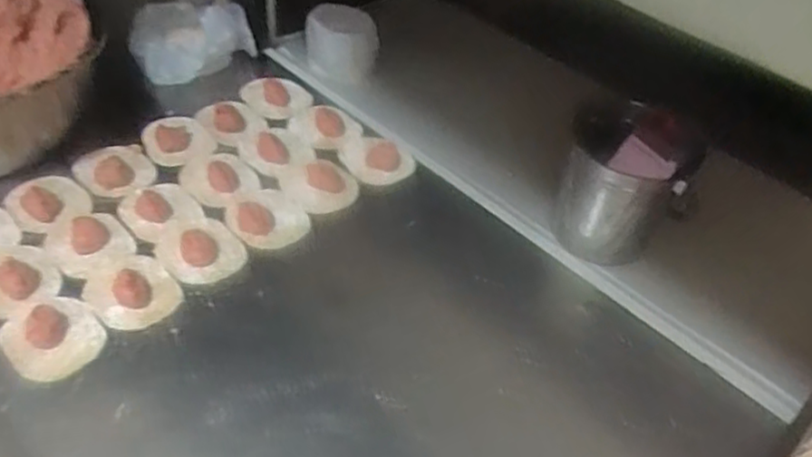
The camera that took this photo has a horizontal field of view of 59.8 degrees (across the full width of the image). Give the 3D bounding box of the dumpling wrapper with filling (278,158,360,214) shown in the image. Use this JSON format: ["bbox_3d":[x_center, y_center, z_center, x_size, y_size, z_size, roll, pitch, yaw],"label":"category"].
[{"bbox_3d":[-0.097,-0.048,0.780,0.077,0.013,0.087,-24,52,-28],"label":"dumpling wrapper with filling"}]

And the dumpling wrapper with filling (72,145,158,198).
[{"bbox_3d":[-0.312,-0.062,0.766,0.075,0.024,0.087,-26,53,-30],"label":"dumpling wrapper with filling"}]

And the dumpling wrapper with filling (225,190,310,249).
[{"bbox_3d":[-0.147,-0.011,0.730,0.073,0.014,0.081,-24,52,-29],"label":"dumpling wrapper with filling"}]

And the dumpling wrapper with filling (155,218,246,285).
[{"bbox_3d":[-0.203,0.021,0.693,0.084,0.012,0.072,36,50,26],"label":"dumpling wrapper with filling"}]

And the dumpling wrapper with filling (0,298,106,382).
[{"bbox_3d":[-0.303,0.090,0.604,0.078,0.029,0.071,4,44,-4],"label":"dumpling wrapper with filling"}]

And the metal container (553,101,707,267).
[{"bbox_3d":[0.226,-0.037,0.751,0.126,0.140,0.112,16,44,8],"label":"metal container"}]

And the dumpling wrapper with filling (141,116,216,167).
[{"bbox_3d":[-0.262,-0.100,0.813,0.076,0.017,0.083,-9,46,-17],"label":"dumpling wrapper with filling"}]

